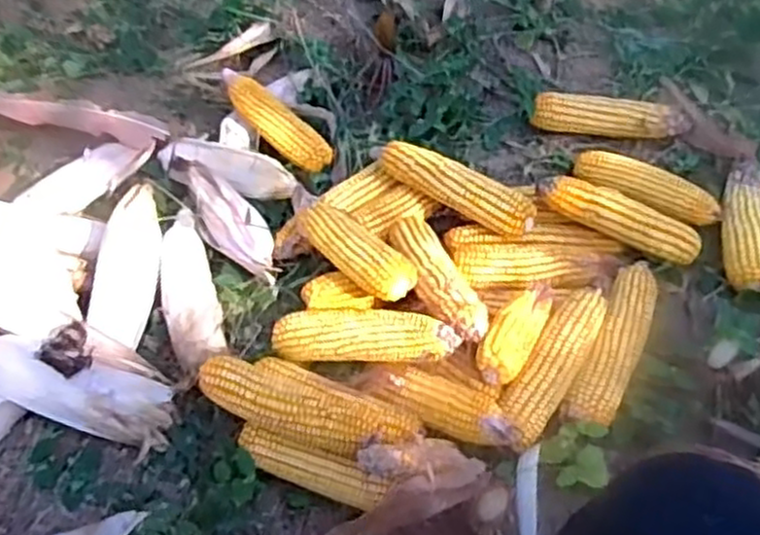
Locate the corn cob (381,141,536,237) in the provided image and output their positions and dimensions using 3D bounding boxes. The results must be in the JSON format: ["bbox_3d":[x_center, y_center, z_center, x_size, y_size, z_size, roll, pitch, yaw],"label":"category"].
[{"bbox_3d":[0.086,-0.098,0.902,0.209,0.042,0.044,29,62,23],"label":"corn cob"}]

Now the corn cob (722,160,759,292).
[{"bbox_3d":[0.440,-0.051,0.911,0.057,0.044,0.197,8,56,10],"label":"corn cob"}]

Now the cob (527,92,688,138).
[{"bbox_3d":[0.317,-0.205,1.038,0.211,0.050,0.047,1,55,6],"label":"cob"}]

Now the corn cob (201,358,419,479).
[{"bbox_3d":[-0.072,0.148,0.742,0.225,0.064,0.056,19,58,17],"label":"corn cob"}]

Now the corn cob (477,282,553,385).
[{"bbox_3d":[0.144,0.064,0.787,0.049,0.038,0.129,27,61,22],"label":"corn cob"}]

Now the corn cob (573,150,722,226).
[{"bbox_3d":[0.333,-0.101,0.948,0.183,0.040,0.047,34,64,25],"label":"corn cob"}]

